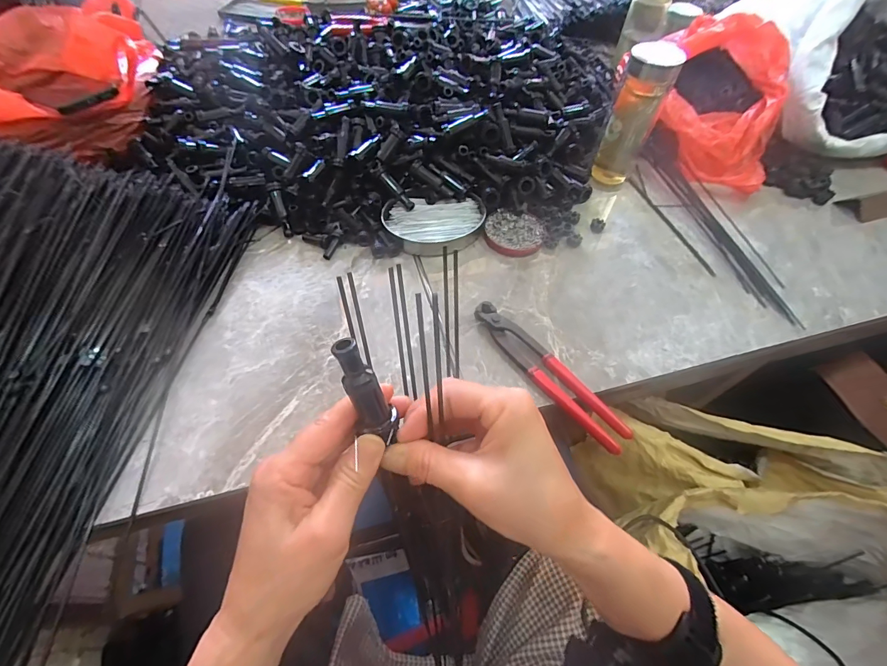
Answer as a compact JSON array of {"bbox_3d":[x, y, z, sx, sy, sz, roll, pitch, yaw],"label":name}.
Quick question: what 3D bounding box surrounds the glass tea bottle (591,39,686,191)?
[{"bbox_3d":[0.257,-0.290,0.557,0.063,0.181,0.058,25,58,13],"label":"glass tea bottle"}]

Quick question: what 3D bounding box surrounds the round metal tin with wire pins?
[{"bbox_3d":[-0.013,-0.150,0.535,0.129,0.029,0.109,12,56,4],"label":"round metal tin with wire pins"}]

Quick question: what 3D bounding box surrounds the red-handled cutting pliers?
[{"bbox_3d":[0.107,0.039,0.420,0.037,0.017,0.199,-31,63,-22],"label":"red-handled cutting pliers"}]

